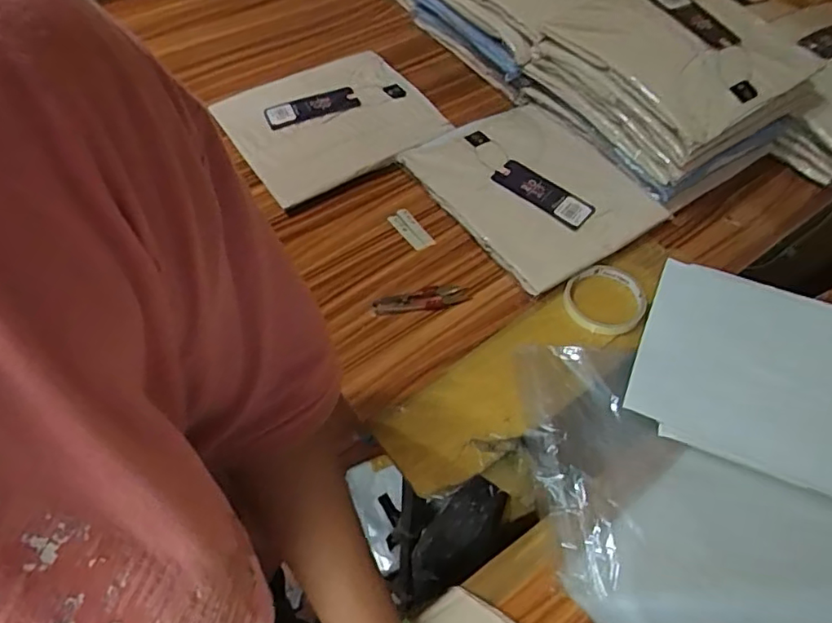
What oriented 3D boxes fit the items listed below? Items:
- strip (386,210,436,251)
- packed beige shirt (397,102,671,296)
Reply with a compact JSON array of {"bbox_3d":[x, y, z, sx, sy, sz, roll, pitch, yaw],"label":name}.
[{"bbox_3d":[-0.006,-0.095,0.669,0.027,0.004,0.063,-31,62,-23],"label":"strip"},{"bbox_3d":[0.140,-0.151,0.693,0.214,0.033,0.256,-31,62,-23],"label":"packed beige shirt"}]

